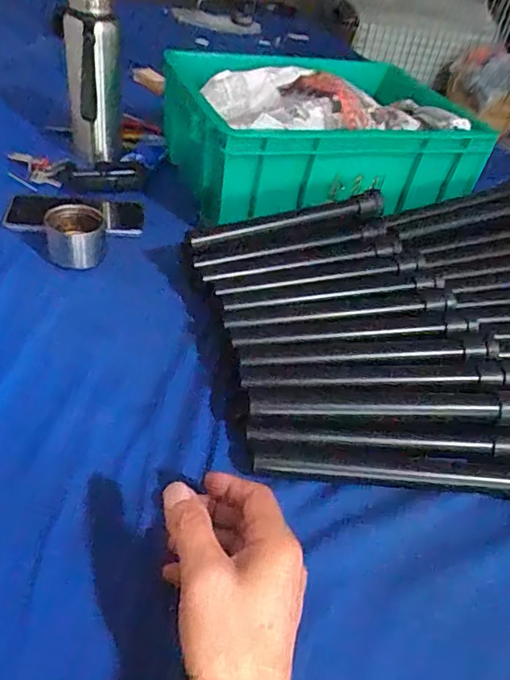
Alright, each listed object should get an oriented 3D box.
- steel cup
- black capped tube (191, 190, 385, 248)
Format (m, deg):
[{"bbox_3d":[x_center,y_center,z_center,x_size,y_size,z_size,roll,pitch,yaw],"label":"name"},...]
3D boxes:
[{"bbox_3d":[-0.201,-0.113,0.585,0.062,0.057,0.057,6,41,-5],"label":"steel cup"},{"bbox_3d":[0.044,-0.132,0.602,0.246,0.031,0.026,-14,46,-25],"label":"black capped tube"}]

